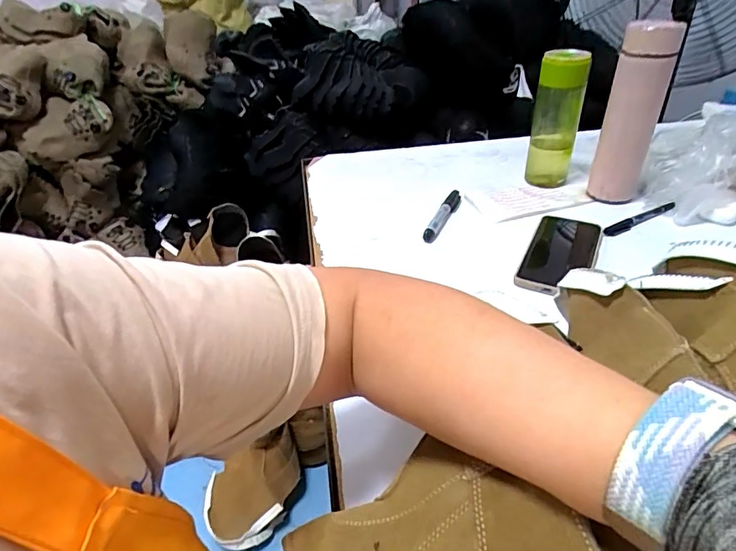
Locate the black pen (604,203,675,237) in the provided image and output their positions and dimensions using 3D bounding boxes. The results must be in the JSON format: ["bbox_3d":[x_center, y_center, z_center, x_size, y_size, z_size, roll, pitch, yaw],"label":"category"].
[{"bbox_3d":[0.369,-0.075,0.660,0.139,0.017,0.017,-21,39,-23],"label":"black pen"}]

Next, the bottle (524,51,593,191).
[{"bbox_3d":[0.291,-0.244,0.749,0.067,0.187,0.077,4,36,9],"label":"bottle"}]

